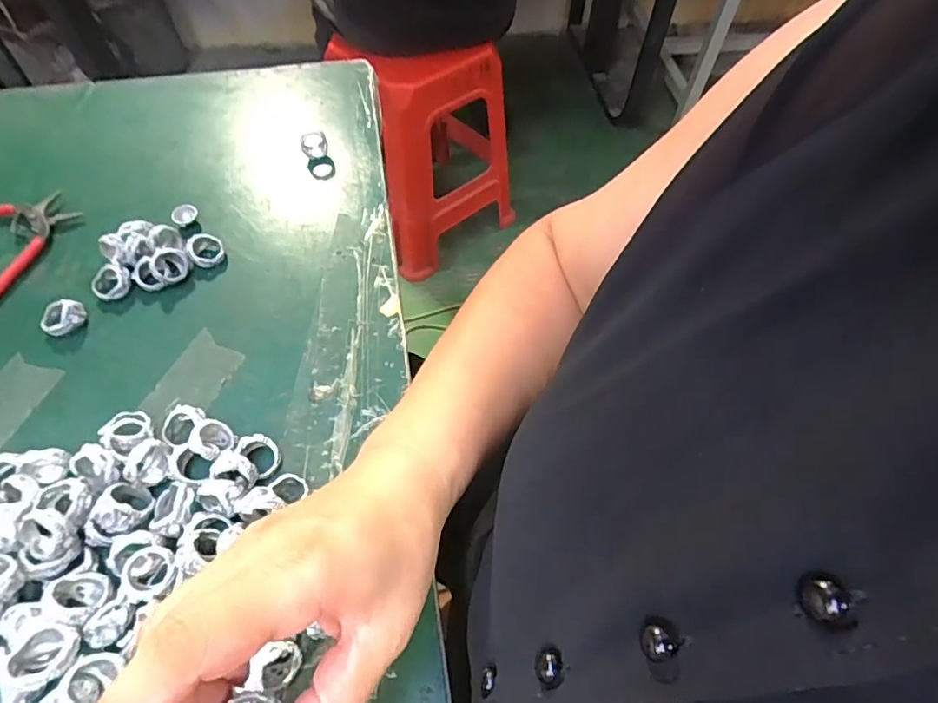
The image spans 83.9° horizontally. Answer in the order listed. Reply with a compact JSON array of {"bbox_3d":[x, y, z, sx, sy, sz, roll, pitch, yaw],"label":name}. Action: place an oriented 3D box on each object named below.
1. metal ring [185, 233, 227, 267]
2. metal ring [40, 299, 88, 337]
[{"bbox_3d":[-0.208,-0.080,0.412,0.027,0.007,0.027,23,64,-26],"label":"metal ring"},{"bbox_3d":[-0.295,-0.024,0.378,0.028,0.016,0.028,0,57,-1],"label":"metal ring"}]

